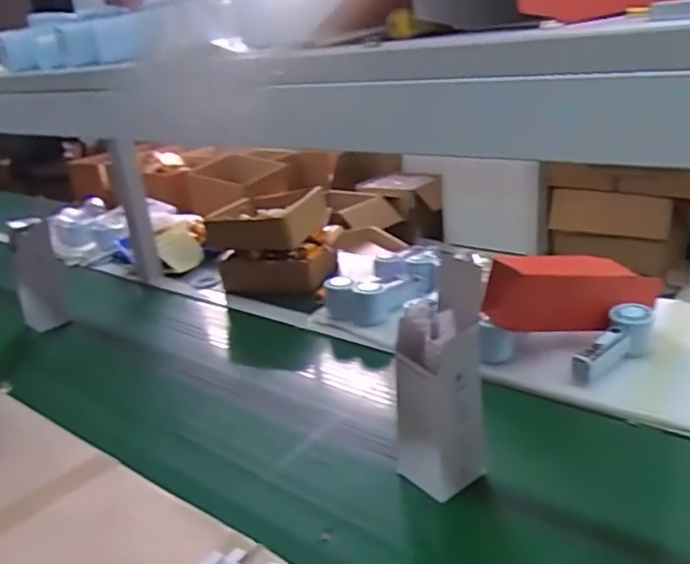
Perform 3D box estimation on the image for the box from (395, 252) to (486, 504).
[{"bbox_3d":[0.105,0.107,0.660,0.082,0.259,0.070,-18,25,-27],"label":"box"}]

